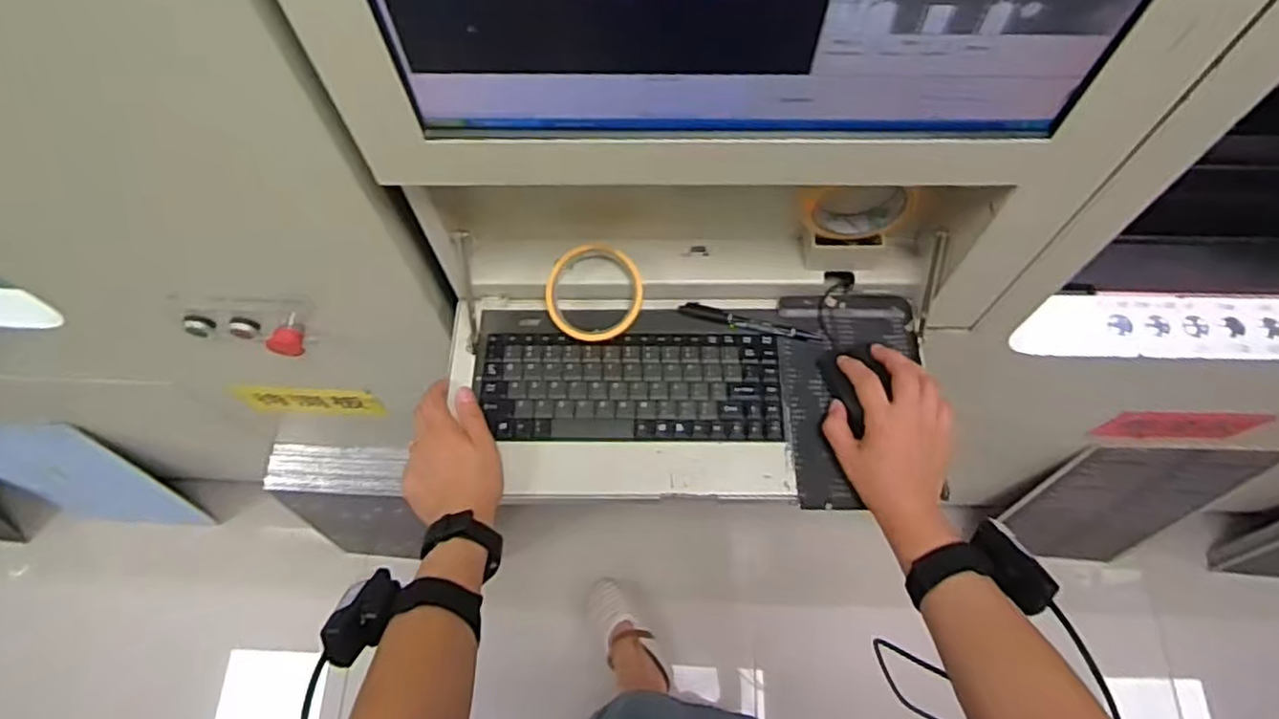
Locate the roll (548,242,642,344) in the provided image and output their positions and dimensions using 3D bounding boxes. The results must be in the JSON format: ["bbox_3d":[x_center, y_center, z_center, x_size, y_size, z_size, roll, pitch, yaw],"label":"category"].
[{"bbox_3d":[-0.042,-0.063,0.655,0.089,0.015,0.090,0,93,-1],"label":"roll"}]

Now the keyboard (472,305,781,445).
[{"bbox_3d":[-0.010,0.012,0.648,0.281,0.015,0.133,0,66,1],"label":"keyboard"}]

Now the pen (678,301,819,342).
[{"bbox_3d":[0.104,-0.035,0.662,0.132,0.013,0.015,17,68,8],"label":"pen"}]

